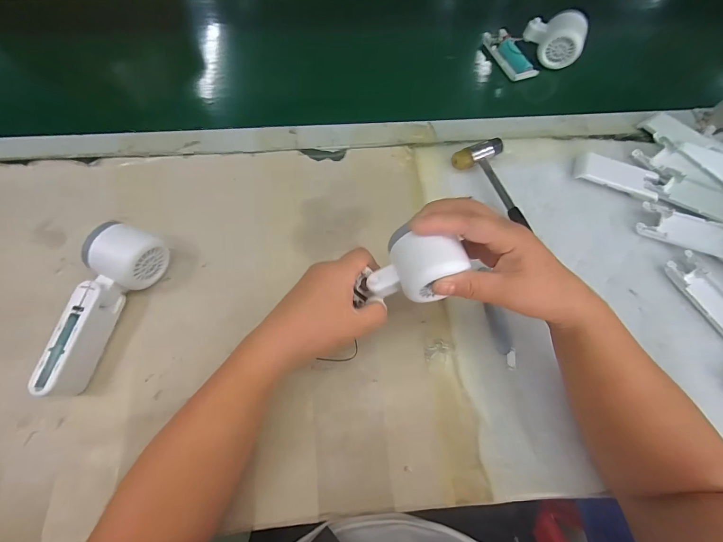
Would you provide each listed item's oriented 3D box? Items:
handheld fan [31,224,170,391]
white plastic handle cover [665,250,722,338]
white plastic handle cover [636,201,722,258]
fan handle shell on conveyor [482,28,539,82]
[{"bbox_3d":[-0.256,0.033,0.322,0.053,0.052,0.168,20,70,5],"label":"handheld fan"},{"bbox_3d":[0.385,0.028,0.359,0.048,0.013,0.102,-25,73,-11],"label":"white plastic handle cover"},{"bbox_3d":[0.379,-0.047,0.379,0.099,0.017,0.041,21,70,19],"label":"white plastic handle cover"},{"bbox_3d":[0.226,-0.332,0.500,0.042,0.020,0.096,-24,72,-10],"label":"fan handle shell on conveyor"}]

